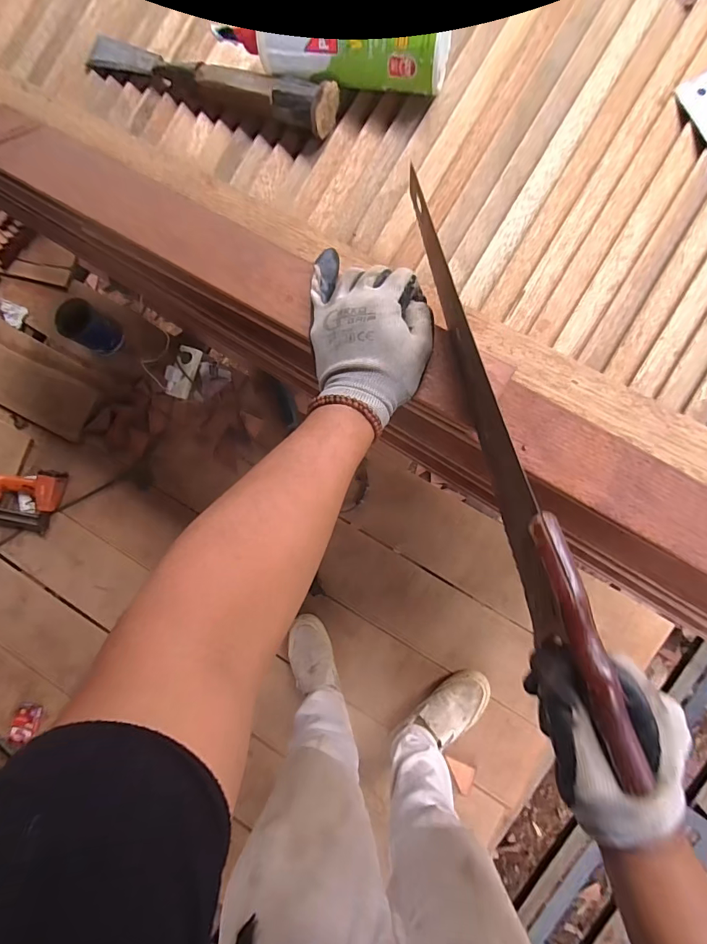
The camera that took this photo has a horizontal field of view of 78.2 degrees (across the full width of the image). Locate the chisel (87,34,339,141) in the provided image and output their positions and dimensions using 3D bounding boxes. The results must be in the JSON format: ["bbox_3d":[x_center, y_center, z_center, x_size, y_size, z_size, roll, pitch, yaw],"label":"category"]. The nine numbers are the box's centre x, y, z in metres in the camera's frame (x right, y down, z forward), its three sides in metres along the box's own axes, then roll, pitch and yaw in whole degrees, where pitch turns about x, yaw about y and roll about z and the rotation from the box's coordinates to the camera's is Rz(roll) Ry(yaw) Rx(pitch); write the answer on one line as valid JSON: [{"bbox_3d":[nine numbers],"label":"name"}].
[{"bbox_3d":[-0.166,-0.423,0.463,0.318,0.040,0.043,25,88,9],"label":"chisel"}]

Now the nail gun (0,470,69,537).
[{"bbox_3d":[-0.945,0.075,1.207,0.259,0.079,0.173,5,85,8],"label":"nail gun"}]

